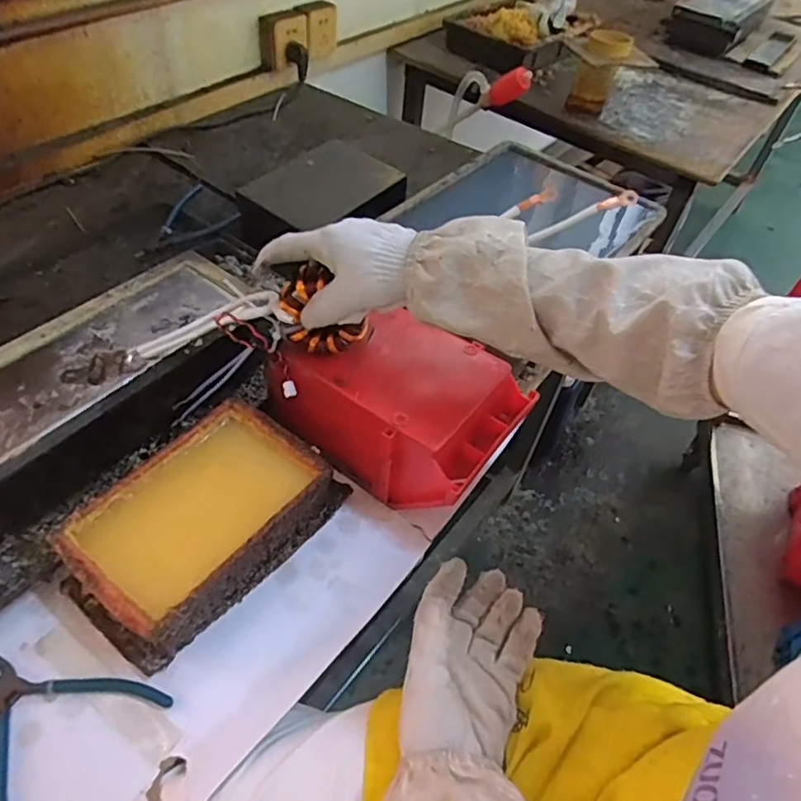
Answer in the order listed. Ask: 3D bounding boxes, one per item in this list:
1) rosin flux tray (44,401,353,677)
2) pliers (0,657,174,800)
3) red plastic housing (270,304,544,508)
[{"bbox_3d":[-0.173,0.104,0.519,0.135,0.061,0.227,33,55,21],"label":"rosin flux tray"},{"bbox_3d":[-0.266,0.239,0.438,0.134,0.008,0.125,29,54,18],"label":"pliers"},{"bbox_3d":[0.000,0.005,0.583,0.204,0.104,0.137,31,54,19],"label":"red plastic housing"}]

